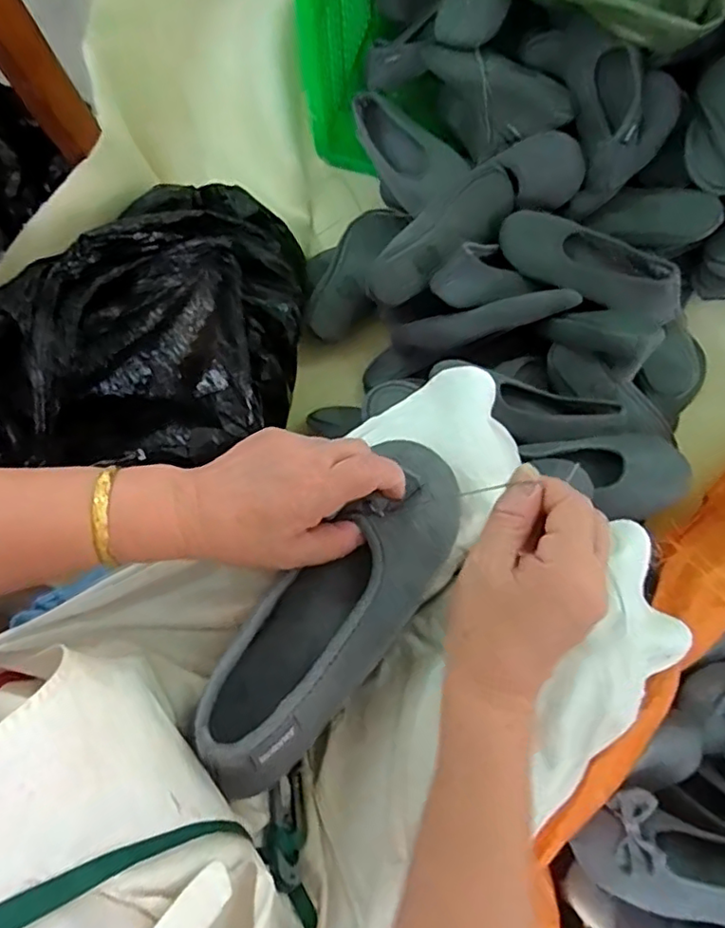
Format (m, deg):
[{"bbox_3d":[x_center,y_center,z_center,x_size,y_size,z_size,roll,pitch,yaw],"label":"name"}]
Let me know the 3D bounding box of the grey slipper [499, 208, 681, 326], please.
[{"bbox_3d":[0.296,-0.262,0.765,0.246,0.053,0.102,29,80,6],"label":"grey slipper"}]

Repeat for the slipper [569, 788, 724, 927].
[{"bbox_3d":[0.315,0.362,0.540,0.233,0.057,0.098,1,78,20],"label":"slipper"}]

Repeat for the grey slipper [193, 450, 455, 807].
[{"bbox_3d":[-0.014,0.086,0.366,0.075,0.063,0.229,38,72,8],"label":"grey slipper"}]

